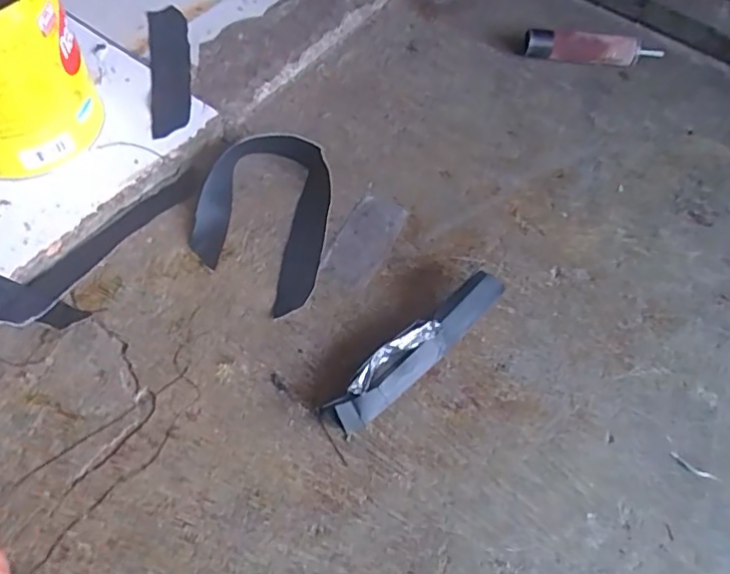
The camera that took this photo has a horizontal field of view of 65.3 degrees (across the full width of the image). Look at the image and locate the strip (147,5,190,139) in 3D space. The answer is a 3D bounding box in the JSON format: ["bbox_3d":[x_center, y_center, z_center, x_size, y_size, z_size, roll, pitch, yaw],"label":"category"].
[{"bbox_3d":[-0.215,-0.243,0.630,0.042,0.006,0.209,-9,60,-10],"label":"strip"}]

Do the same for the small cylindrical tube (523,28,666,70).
[{"bbox_3d":[0.283,-0.291,0.697,0.170,0.036,0.031,1,59,-4],"label":"small cylindrical tube"}]

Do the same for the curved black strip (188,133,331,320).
[{"bbox_3d":[-0.098,-0.068,0.546,0.124,0.024,0.191,8,58,0],"label":"curved black strip"}]

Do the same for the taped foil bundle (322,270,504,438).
[{"bbox_3d":[0.044,0.051,0.481,0.188,0.024,0.036,-37,68,-24],"label":"taped foil bundle"}]

